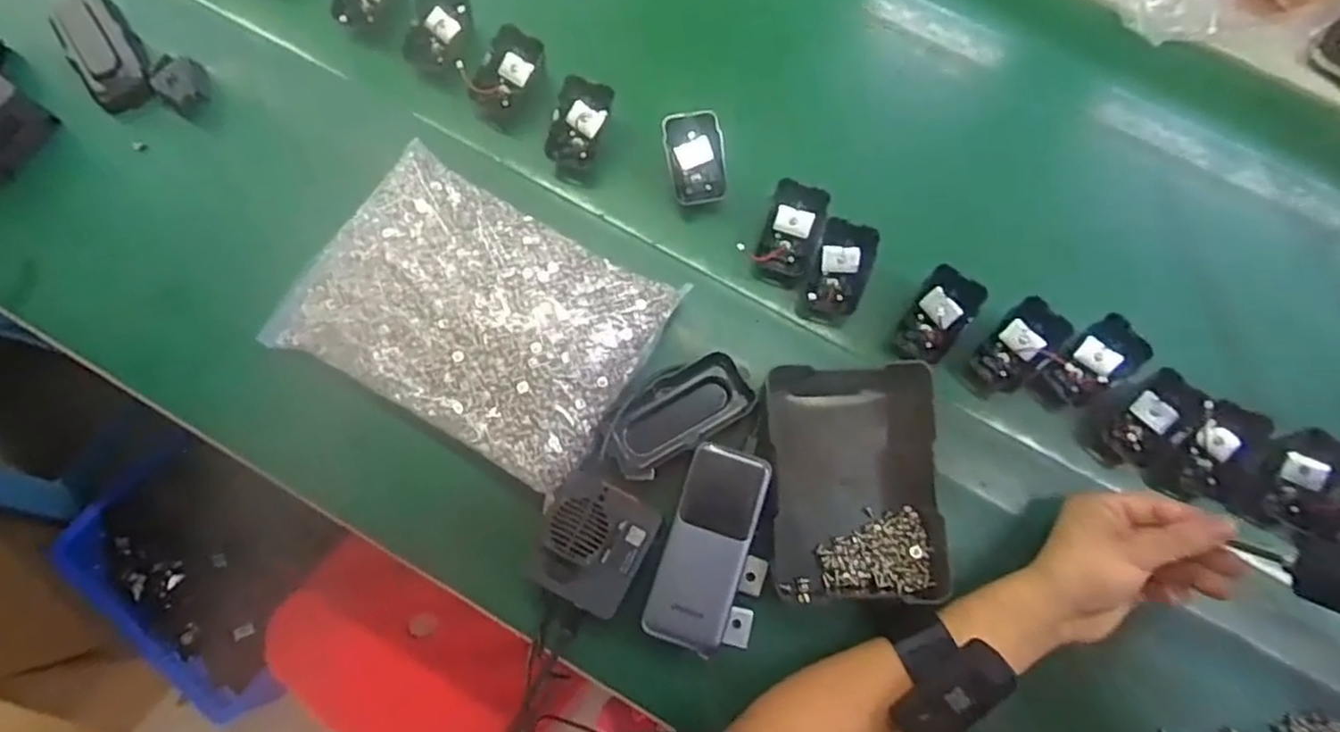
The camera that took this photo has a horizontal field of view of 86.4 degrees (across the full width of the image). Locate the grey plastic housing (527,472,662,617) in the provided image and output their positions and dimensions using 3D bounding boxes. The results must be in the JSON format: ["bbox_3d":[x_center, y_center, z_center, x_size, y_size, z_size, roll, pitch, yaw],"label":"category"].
[{"bbox_3d":[-0.052,0.118,0.477,0.071,0.027,0.081,27,76,8],"label":"grey plastic housing"}]

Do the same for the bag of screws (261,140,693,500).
[{"bbox_3d":[-0.148,-0.043,0.529,0.263,0.061,0.178,29,76,8],"label":"bag of screws"}]

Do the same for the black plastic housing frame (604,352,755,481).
[{"bbox_3d":[0.006,0.038,0.531,0.110,0.025,0.051,-33,76,-9],"label":"black plastic housing frame"}]

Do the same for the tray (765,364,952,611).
[{"bbox_3d":[0.128,0.080,0.506,0.122,0.049,0.167,-4,74,-1],"label":"tray"}]

